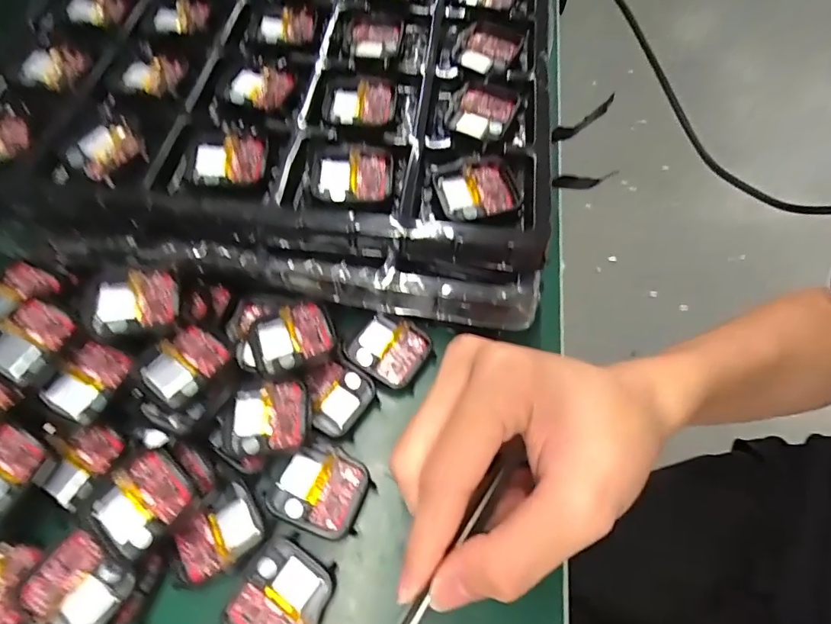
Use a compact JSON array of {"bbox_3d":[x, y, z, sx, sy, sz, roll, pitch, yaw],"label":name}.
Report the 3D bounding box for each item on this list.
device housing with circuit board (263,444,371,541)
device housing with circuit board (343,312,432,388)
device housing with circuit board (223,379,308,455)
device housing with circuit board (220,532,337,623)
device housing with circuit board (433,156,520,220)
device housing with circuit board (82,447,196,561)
[{"bbox_3d":[-0.046,0.085,0.234,0.042,0.005,0.038,18,63,10],"label":"device housing with circuit board"},{"bbox_3d":[-0.014,0.021,0.268,0.038,0.007,0.037,29,66,15],"label":"device housing with circuit board"},{"bbox_3d":[-0.074,0.052,0.239,0.040,0.006,0.033,-5,62,-2],"label":"device housing with circuit board"},{"bbox_3d":[-0.059,0.127,0.212,0.037,0.006,0.045,31,66,16],"label":"device housing with circuit board"},{"bbox_3d":[0.032,-0.066,0.254,0.040,0.006,0.036,-8,62,-4],"label":"device housing with circuit board"},{"bbox_3d":[-0.121,0.083,0.213,0.036,0.005,0.039,35,67,17],"label":"device housing with circuit board"}]

